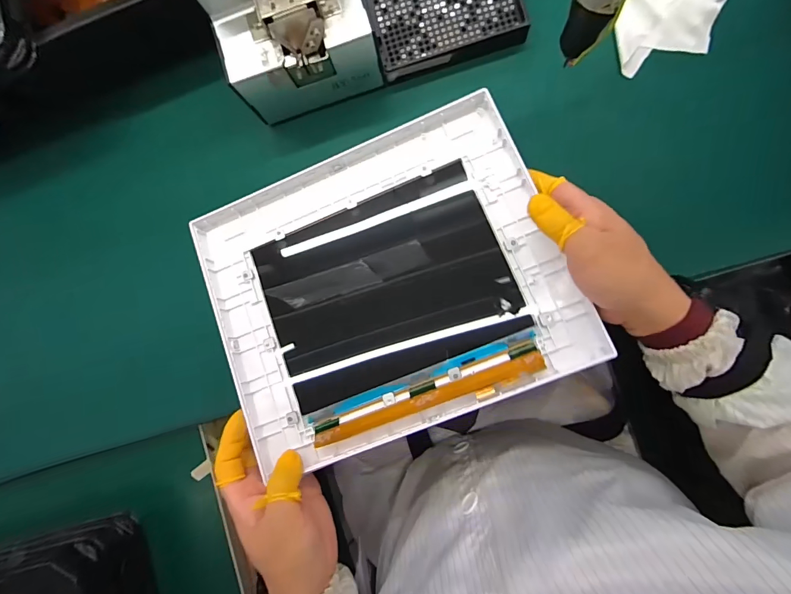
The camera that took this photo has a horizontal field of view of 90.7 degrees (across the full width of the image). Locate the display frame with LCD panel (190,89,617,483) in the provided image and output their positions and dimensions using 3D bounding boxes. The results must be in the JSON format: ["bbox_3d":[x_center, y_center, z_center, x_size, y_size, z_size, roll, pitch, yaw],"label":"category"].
[{"bbox_3d":[-0.014,-0.013,0.345,0.300,0.040,0.249,-22,86,5],"label":"display frame with LCD panel"}]

